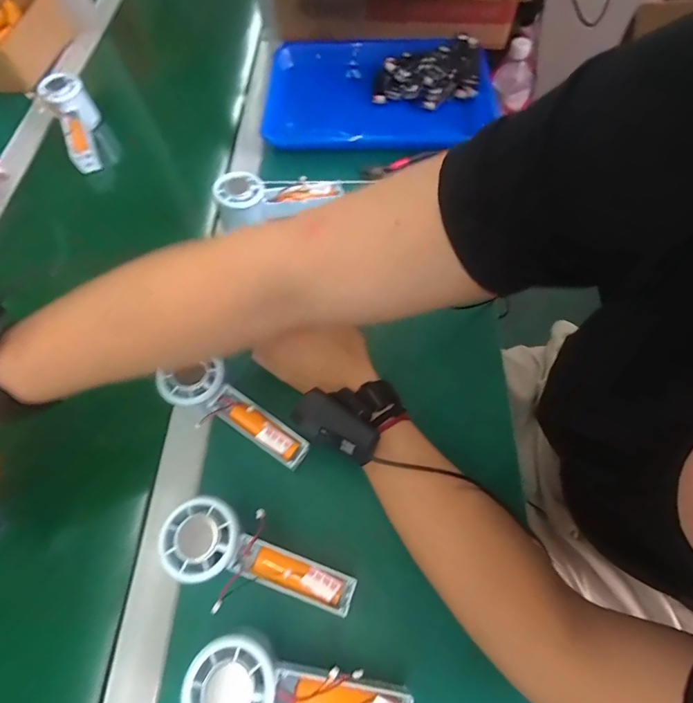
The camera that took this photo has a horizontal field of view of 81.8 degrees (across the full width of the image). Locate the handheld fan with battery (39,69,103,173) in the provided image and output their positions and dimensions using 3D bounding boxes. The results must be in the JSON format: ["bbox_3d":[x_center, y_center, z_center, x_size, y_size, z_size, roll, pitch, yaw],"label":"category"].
[{"bbox_3d":[-0.393,-0.326,0.585,0.054,0.050,0.149,-19,81,-8],"label":"handheld fan with battery"}]

